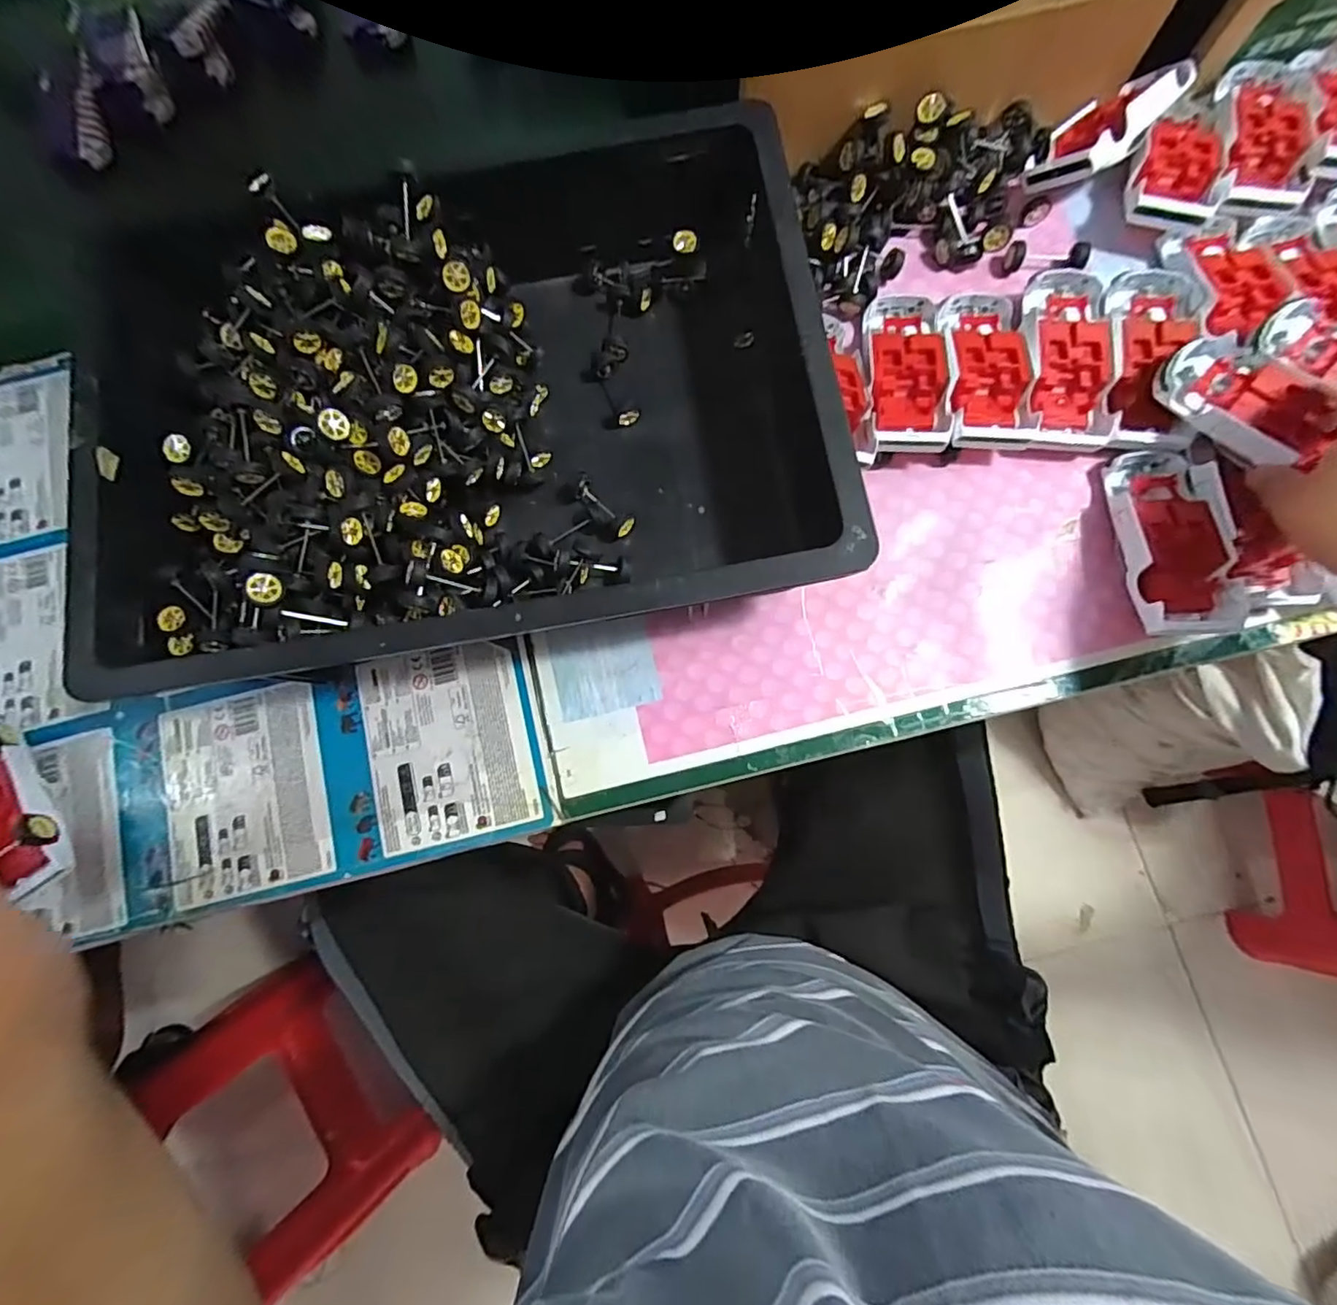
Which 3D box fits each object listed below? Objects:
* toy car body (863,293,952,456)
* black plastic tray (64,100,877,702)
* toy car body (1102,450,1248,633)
[{"bbox_3d":[0.167,-0.200,0.410,0.054,0.030,0.134,1,79,5],"label":"toy car body"},{"bbox_3d":[-0.129,-0.152,0.382,0.444,0.096,0.308,-10,81,3],"label":"black plastic tray"},{"bbox_3d":[0.329,-0.074,0.382,0.060,0.034,0.127,-4,79,4],"label":"toy car body"}]

